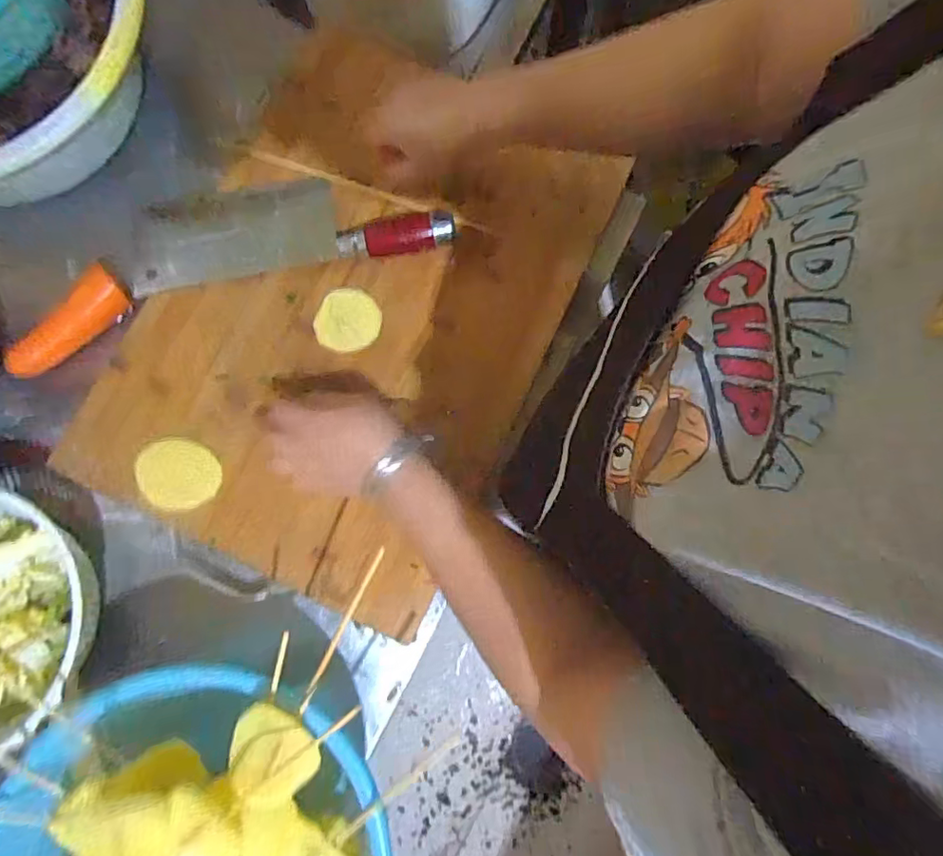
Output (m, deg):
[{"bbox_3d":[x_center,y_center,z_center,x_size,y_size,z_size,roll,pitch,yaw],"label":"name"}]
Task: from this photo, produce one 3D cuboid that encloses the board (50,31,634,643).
[{"bbox_3d":[-0.114,-0.111,0.528,0.368,0.035,0.484,25,80,4],"label":"board"}]

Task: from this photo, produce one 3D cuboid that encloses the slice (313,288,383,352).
[{"bbox_3d":[-0.114,-0.099,0.523,0.060,0.006,0.057,0,79,-1],"label":"slice"}]

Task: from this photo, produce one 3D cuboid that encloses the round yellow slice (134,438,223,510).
[{"bbox_3d":[-0.259,0.040,0.501,0.077,0.011,0.058,9,79,1],"label":"round yellow slice"}]

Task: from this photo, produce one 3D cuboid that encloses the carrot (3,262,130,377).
[{"bbox_3d":[-0.381,-0.095,0.532,0.127,0.037,0.033,-41,82,-8],"label":"carrot"}]

